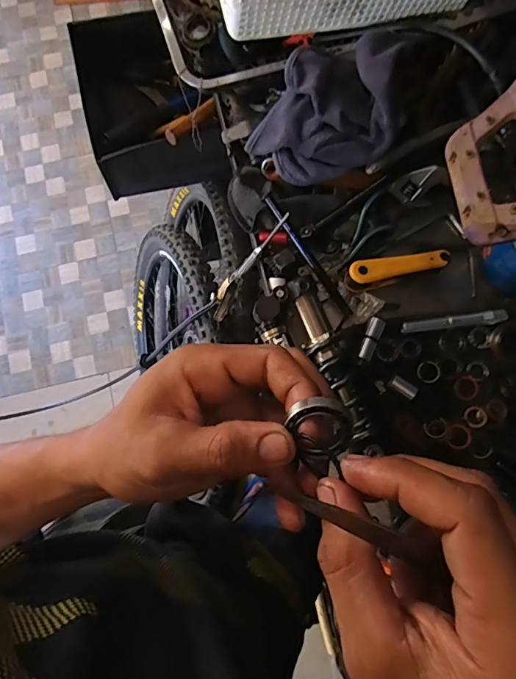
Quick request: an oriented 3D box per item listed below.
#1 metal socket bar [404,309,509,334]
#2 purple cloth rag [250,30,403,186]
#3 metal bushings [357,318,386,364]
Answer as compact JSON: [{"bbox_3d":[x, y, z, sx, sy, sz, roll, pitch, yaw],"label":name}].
[{"bbox_3d":[0.247,-0.022,0.557,0.130,0.012,0.017,-7,79,-2],"label":"metal socket bar"},{"bbox_3d":[0.076,-0.269,0.517,0.166,0.093,0.140,5,77,1],"label":"purple cloth rag"},{"bbox_3d":[0.139,0.002,0.546,0.020,0.014,0.062,28,66,4],"label":"metal bushings"}]

